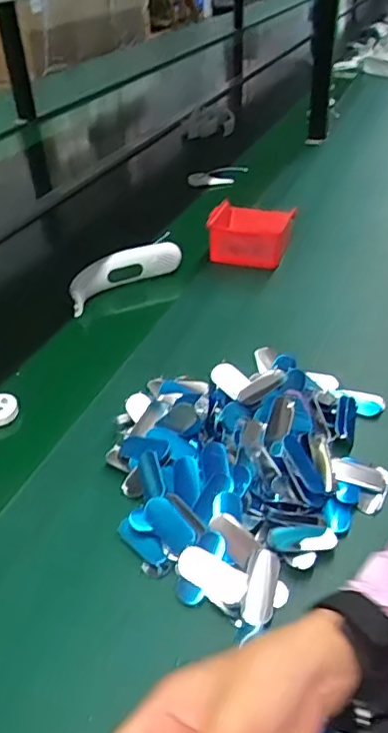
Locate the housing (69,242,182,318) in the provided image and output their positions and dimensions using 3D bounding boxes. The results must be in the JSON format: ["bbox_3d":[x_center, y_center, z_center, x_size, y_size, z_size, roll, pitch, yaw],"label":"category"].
[{"bbox_3d":[-0.110,-0.147,0.864,0.196,0.053,0.047,-29,45,-29],"label":"housing"}]

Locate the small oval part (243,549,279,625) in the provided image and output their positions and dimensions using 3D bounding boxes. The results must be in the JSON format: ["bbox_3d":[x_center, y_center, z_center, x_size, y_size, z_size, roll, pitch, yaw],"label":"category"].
[{"bbox_3d":[0.055,0.177,0.449,0.022,0.016,0.056,9,40,14],"label":"small oval part"}]

